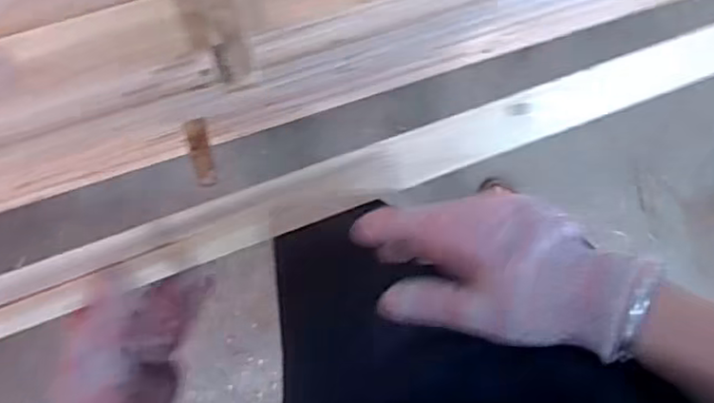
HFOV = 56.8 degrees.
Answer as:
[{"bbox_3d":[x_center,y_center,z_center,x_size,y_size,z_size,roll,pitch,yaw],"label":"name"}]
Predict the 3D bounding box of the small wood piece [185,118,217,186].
[{"bbox_3d":[-0.180,-0.057,0.764,0.023,0.018,0.077,-11,94,-8],"label":"small wood piece"}]

